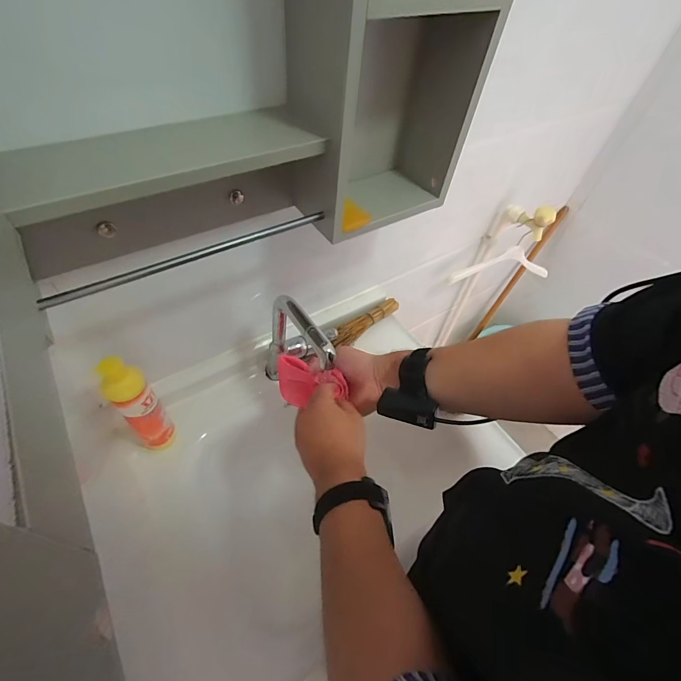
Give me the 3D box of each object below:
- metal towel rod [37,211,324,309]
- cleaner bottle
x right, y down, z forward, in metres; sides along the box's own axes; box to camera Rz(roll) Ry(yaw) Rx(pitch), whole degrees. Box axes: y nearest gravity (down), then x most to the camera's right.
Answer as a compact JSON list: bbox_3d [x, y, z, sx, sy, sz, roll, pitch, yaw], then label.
[{"bbox_3d":[-0.160,-0.101,0.431,0.325,0.011,0.011,-26,59,-23],"label":"metal towel rod"},{"bbox_3d":[-0.301,0.101,0.563,0.053,0.240,0.052,-34,62,-27],"label":"cleaner bottle"}]

